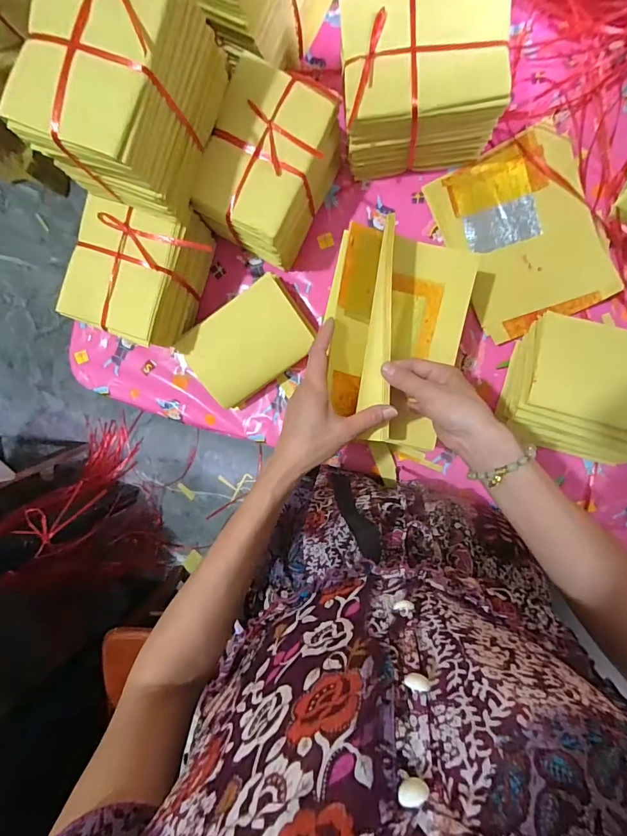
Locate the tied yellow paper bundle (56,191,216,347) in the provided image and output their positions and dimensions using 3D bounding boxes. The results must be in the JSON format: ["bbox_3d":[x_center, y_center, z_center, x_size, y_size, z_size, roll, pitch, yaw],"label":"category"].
[{"bbox_3d":[-0.207,-0.181,0.542,0.134,0.124,0.161,19,97,5],"label":"tied yellow paper bundle"}]

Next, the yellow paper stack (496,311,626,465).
[{"bbox_3d":[0.324,-0.028,0.508,0.167,0.110,0.144,17,97,5],"label":"yellow paper stack"}]

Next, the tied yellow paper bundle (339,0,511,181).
[{"bbox_3d":[0.121,-0.376,0.490,0.166,0.141,0.125,-5,94,8],"label":"tied yellow paper bundle"}]

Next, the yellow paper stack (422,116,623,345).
[{"bbox_3d":[0.270,-0.236,0.548,0.170,0.014,0.229,-23,89,13],"label":"yellow paper stack"}]

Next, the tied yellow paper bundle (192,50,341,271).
[{"bbox_3d":[-0.052,-0.299,0.523,0.113,0.140,0.166,27,98,4],"label":"tied yellow paper bundle"}]

